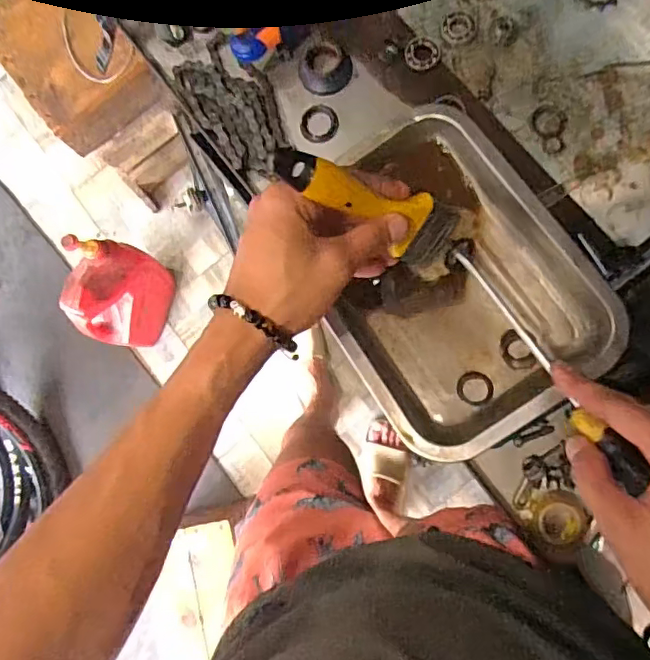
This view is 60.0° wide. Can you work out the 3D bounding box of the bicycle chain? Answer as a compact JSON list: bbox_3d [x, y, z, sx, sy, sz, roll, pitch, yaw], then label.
[{"bbox_3d":[-0.079,-0.201,0.505,0.069,0.017,0.138,-34,82,3],"label":"bicycle chain"}]

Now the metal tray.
[{"bbox_3d":[0.092,-0.042,0.451,0.187,0.050,0.252,-34,82,4],"label":"metal tray"}]

